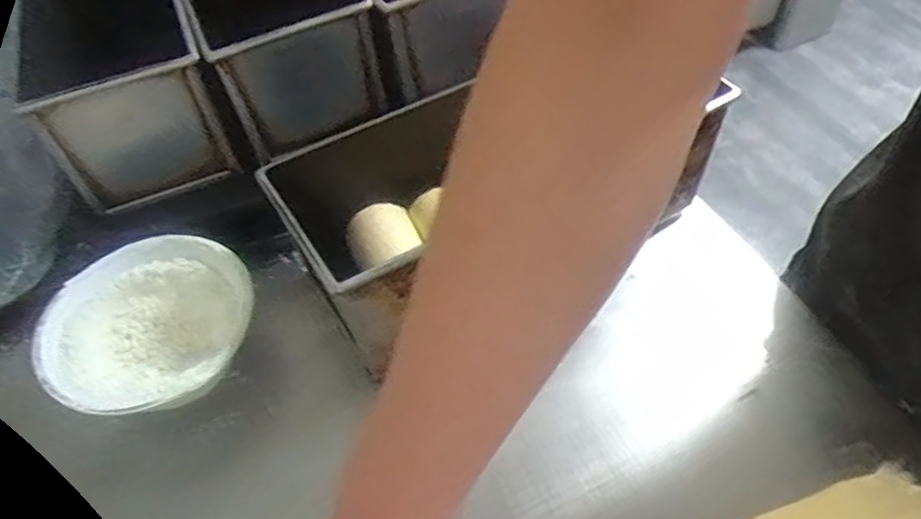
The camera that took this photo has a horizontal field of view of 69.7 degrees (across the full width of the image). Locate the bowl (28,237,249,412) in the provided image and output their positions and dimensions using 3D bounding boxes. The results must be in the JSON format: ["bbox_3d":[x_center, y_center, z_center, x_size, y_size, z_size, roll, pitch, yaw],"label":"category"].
[{"bbox_3d":[-0.212,0.055,0.470,0.137,0.060,0.134,-1,51,2],"label":"bowl"}]

